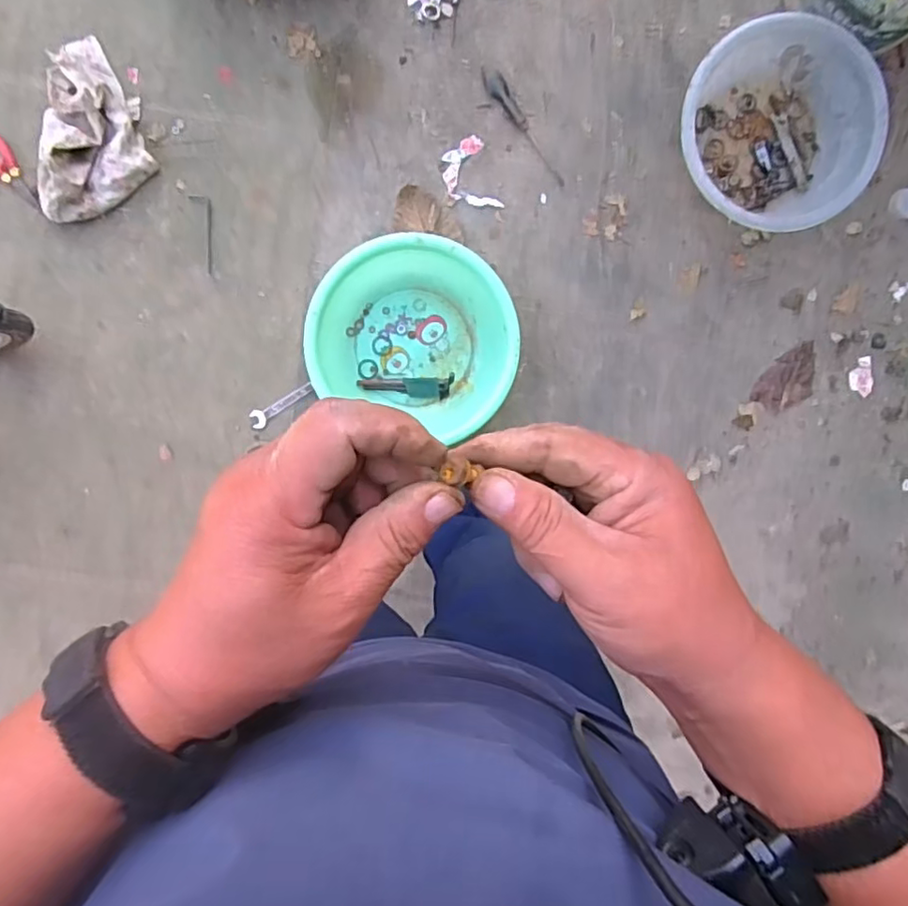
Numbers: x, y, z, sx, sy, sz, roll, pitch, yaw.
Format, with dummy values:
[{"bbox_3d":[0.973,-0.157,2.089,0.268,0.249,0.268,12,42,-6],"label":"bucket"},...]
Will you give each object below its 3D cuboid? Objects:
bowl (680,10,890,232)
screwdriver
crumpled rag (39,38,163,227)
[{"bbox_3d":[0.550,-0.556,1.074,0.320,0.110,0.325,0,98,2],"label":"bowl"},{"bbox_3d":[0.122,-0.577,1.095,0.033,0.022,0.231,-34,96,6],"label":"screwdriver"},{"bbox_3d":[-0.593,-0.527,1.022,0.168,0.075,0.292,11,98,0],"label":"crumpled rag"}]

